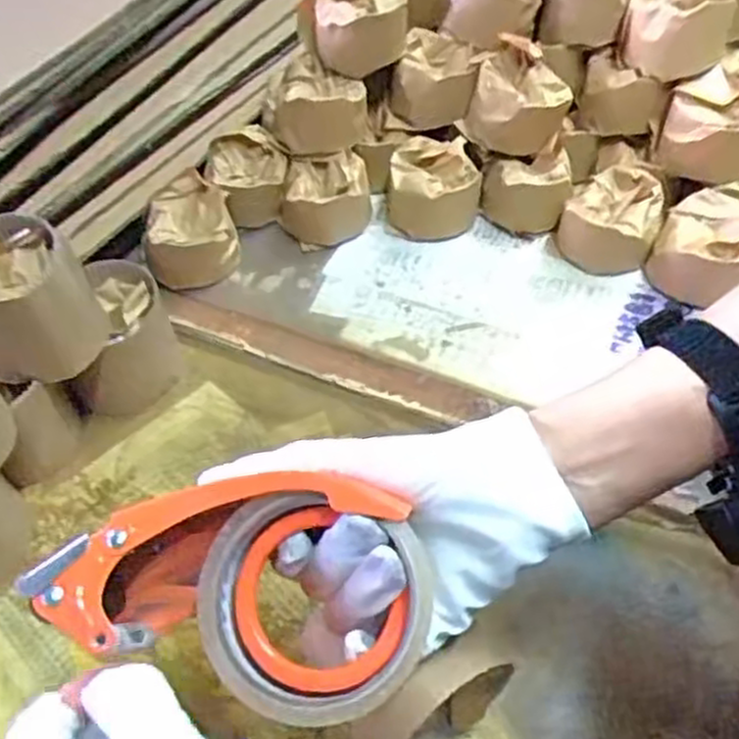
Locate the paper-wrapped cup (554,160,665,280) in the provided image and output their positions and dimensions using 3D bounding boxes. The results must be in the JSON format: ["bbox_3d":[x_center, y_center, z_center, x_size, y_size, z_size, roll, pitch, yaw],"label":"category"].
[{"bbox_3d":[0.193,-0.120,0.621,0.076,0.053,0.082,14,53,14],"label":"paper-wrapped cup"}]

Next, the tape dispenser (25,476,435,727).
[{"bbox_3d":[-0.056,0.087,0.327,0.155,0.072,0.093,16,76,-1],"label":"tape dispenser"}]

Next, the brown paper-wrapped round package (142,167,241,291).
[{"bbox_3d":[-0.148,-0.112,0.630,0.070,0.063,0.068,-2,51,2],"label":"brown paper-wrapped round package"}]

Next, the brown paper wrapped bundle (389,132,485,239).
[{"bbox_3d":[0.055,-0.153,0.656,0.079,0.055,0.079,-1,51,2],"label":"brown paper wrapped bundle"}]

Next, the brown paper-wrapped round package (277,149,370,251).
[{"bbox_3d":[-0.038,-0.146,0.652,0.076,0.058,0.064,-5,51,-1],"label":"brown paper-wrapped round package"}]

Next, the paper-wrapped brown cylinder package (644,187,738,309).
[{"bbox_3d":[0.260,-0.097,0.591,0.073,0.063,0.076,30,58,25],"label":"paper-wrapped brown cylinder package"}]

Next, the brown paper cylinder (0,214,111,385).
[{"bbox_3d":[-0.217,-0.043,0.475,0.079,0.075,0.081,-2,51,2],"label":"brown paper cylinder"}]

